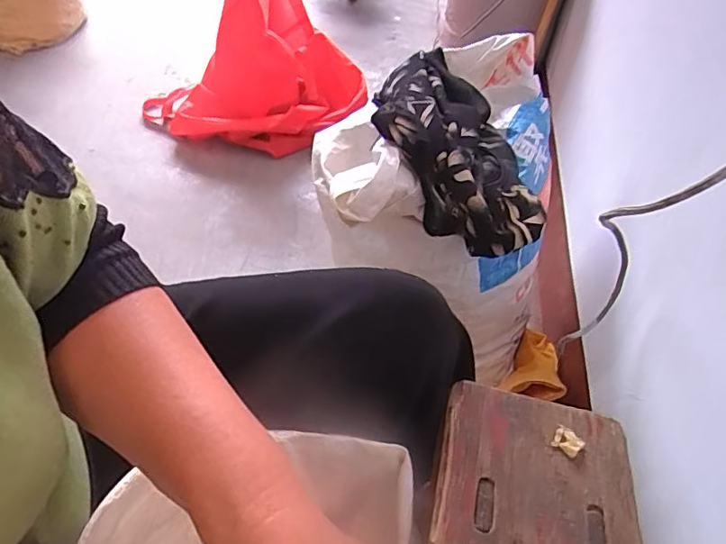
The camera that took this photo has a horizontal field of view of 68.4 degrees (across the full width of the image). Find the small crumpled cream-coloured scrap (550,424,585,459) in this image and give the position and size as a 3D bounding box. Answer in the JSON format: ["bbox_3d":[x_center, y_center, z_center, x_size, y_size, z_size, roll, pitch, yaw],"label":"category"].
[{"bbox_3d":[0.152,0.126,0.398,0.021,0.005,0.018,31,50,23],"label":"small crumpled cream-coloured scrap"}]

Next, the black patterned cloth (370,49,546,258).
[{"bbox_3d":[0.105,-0.181,0.704,0.186,0.088,0.386,-1,45,-7],"label":"black patterned cloth"}]

